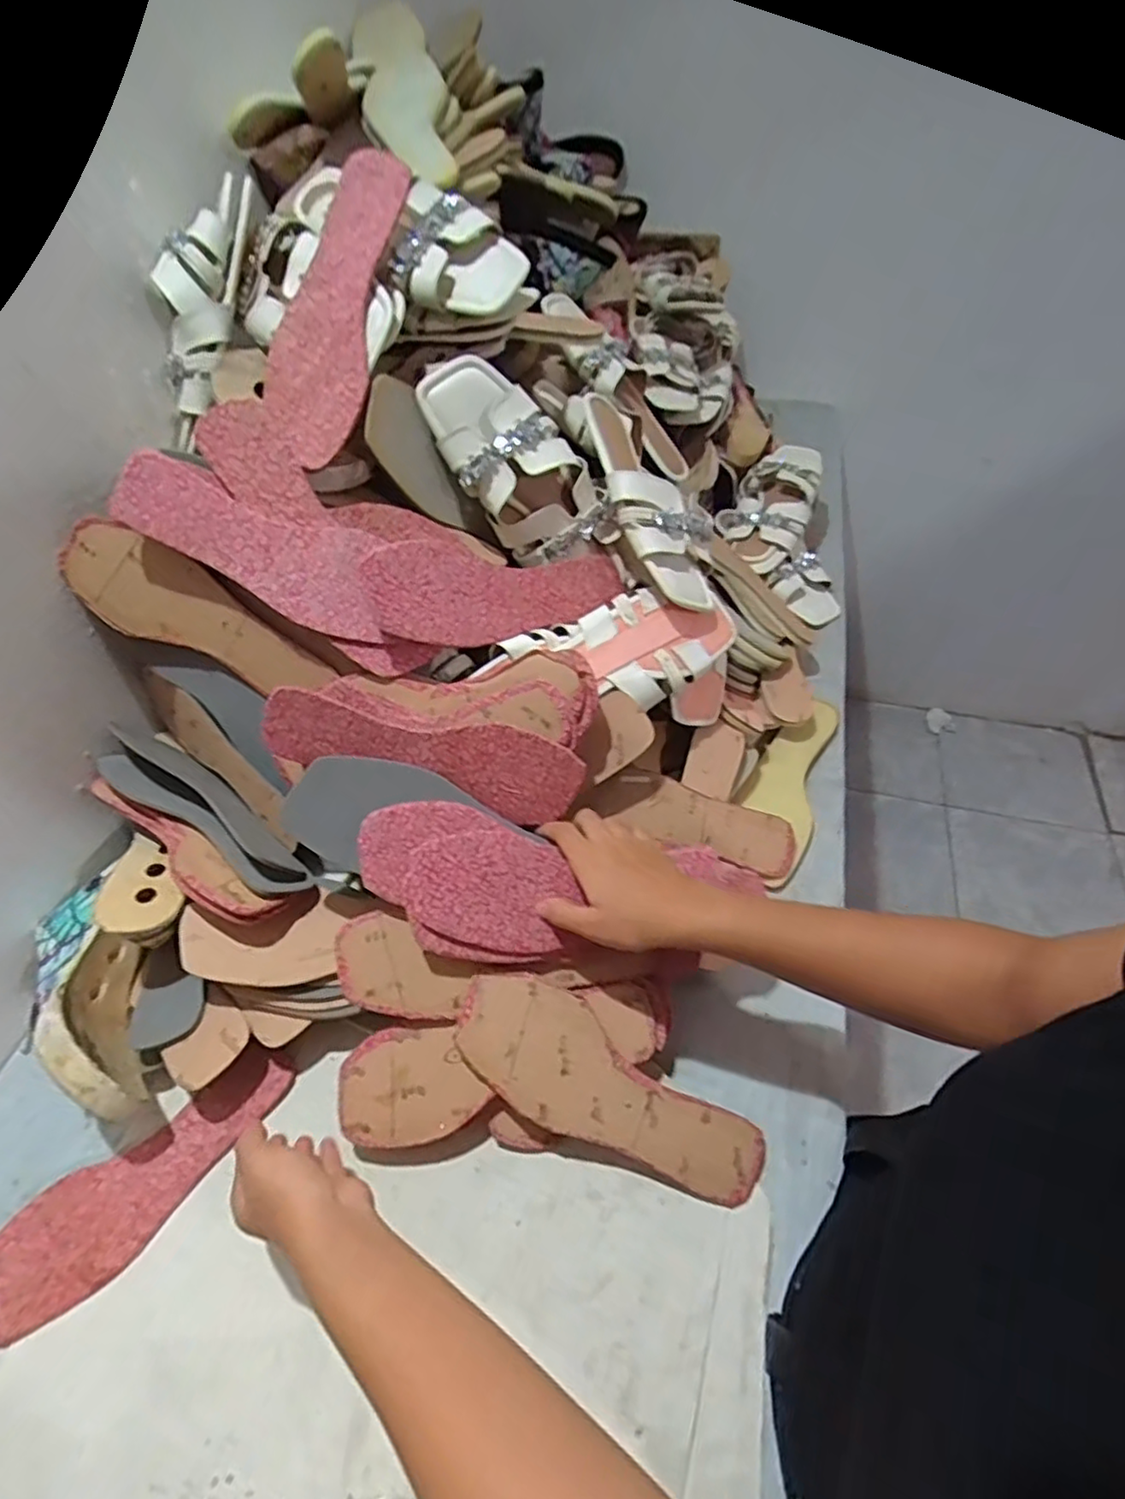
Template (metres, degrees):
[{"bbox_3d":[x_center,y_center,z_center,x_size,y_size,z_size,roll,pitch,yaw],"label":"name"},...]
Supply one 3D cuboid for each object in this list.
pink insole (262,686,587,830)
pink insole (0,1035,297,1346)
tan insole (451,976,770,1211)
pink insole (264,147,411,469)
[{"bbox_3d":[-0.104,0.000,0.512,0.237,0.072,0.007,18,18,-6],"label":"pink insole"},{"bbox_3d":[-0.314,0.325,0.499,0.240,0.013,0.081,-32,56,-20],"label":"pink insole"},{"bbox_3d":[0.034,0.246,0.489,0.238,0.007,0.083,26,75,4],"label":"tan insole"},{"bbox_3d":[-0.181,-0.345,0.522,0.081,0.015,0.238,15,93,11],"label":"pink insole"}]

